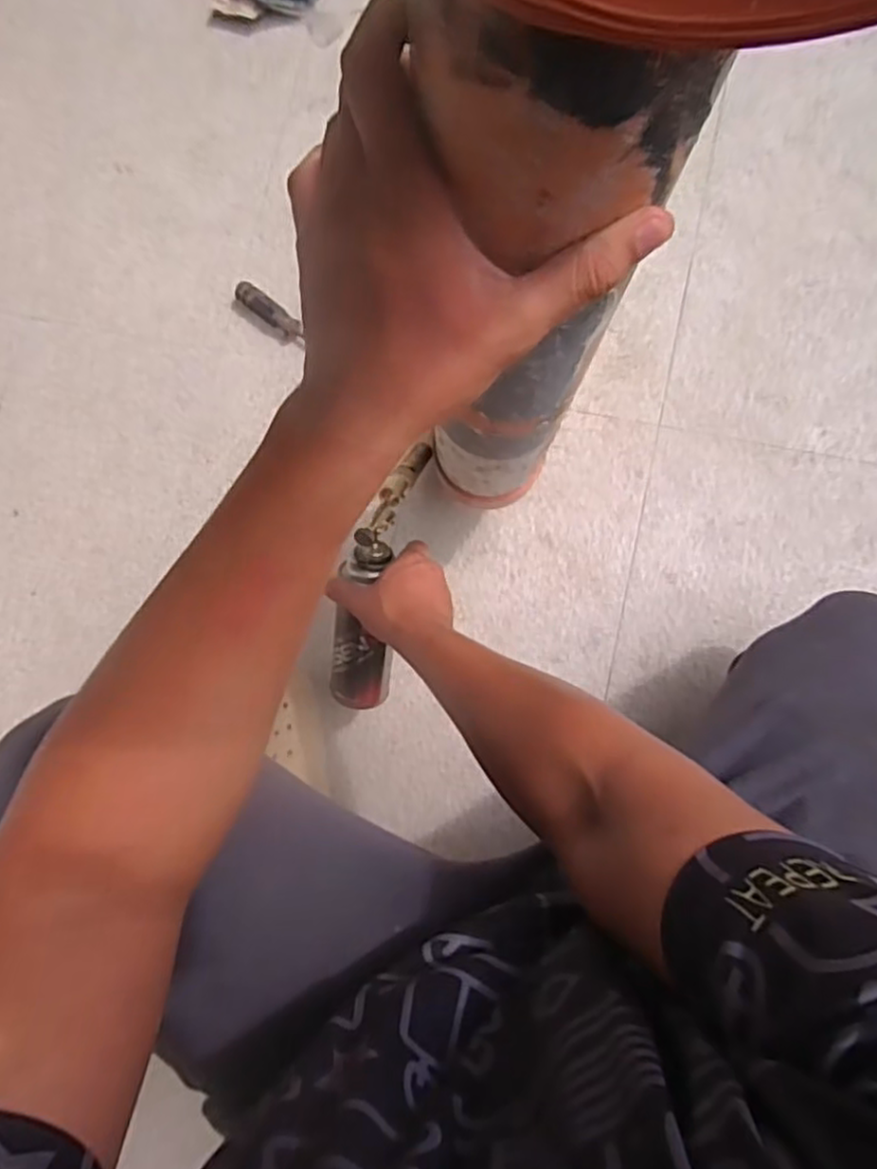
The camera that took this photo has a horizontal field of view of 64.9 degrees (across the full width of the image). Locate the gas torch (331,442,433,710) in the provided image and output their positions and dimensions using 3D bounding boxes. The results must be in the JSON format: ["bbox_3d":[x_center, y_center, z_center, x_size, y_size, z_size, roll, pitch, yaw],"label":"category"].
[{"bbox_3d":[-0.067,0.003,0.715,0.062,0.111,0.281,13,107,2],"label":"gas torch"}]

